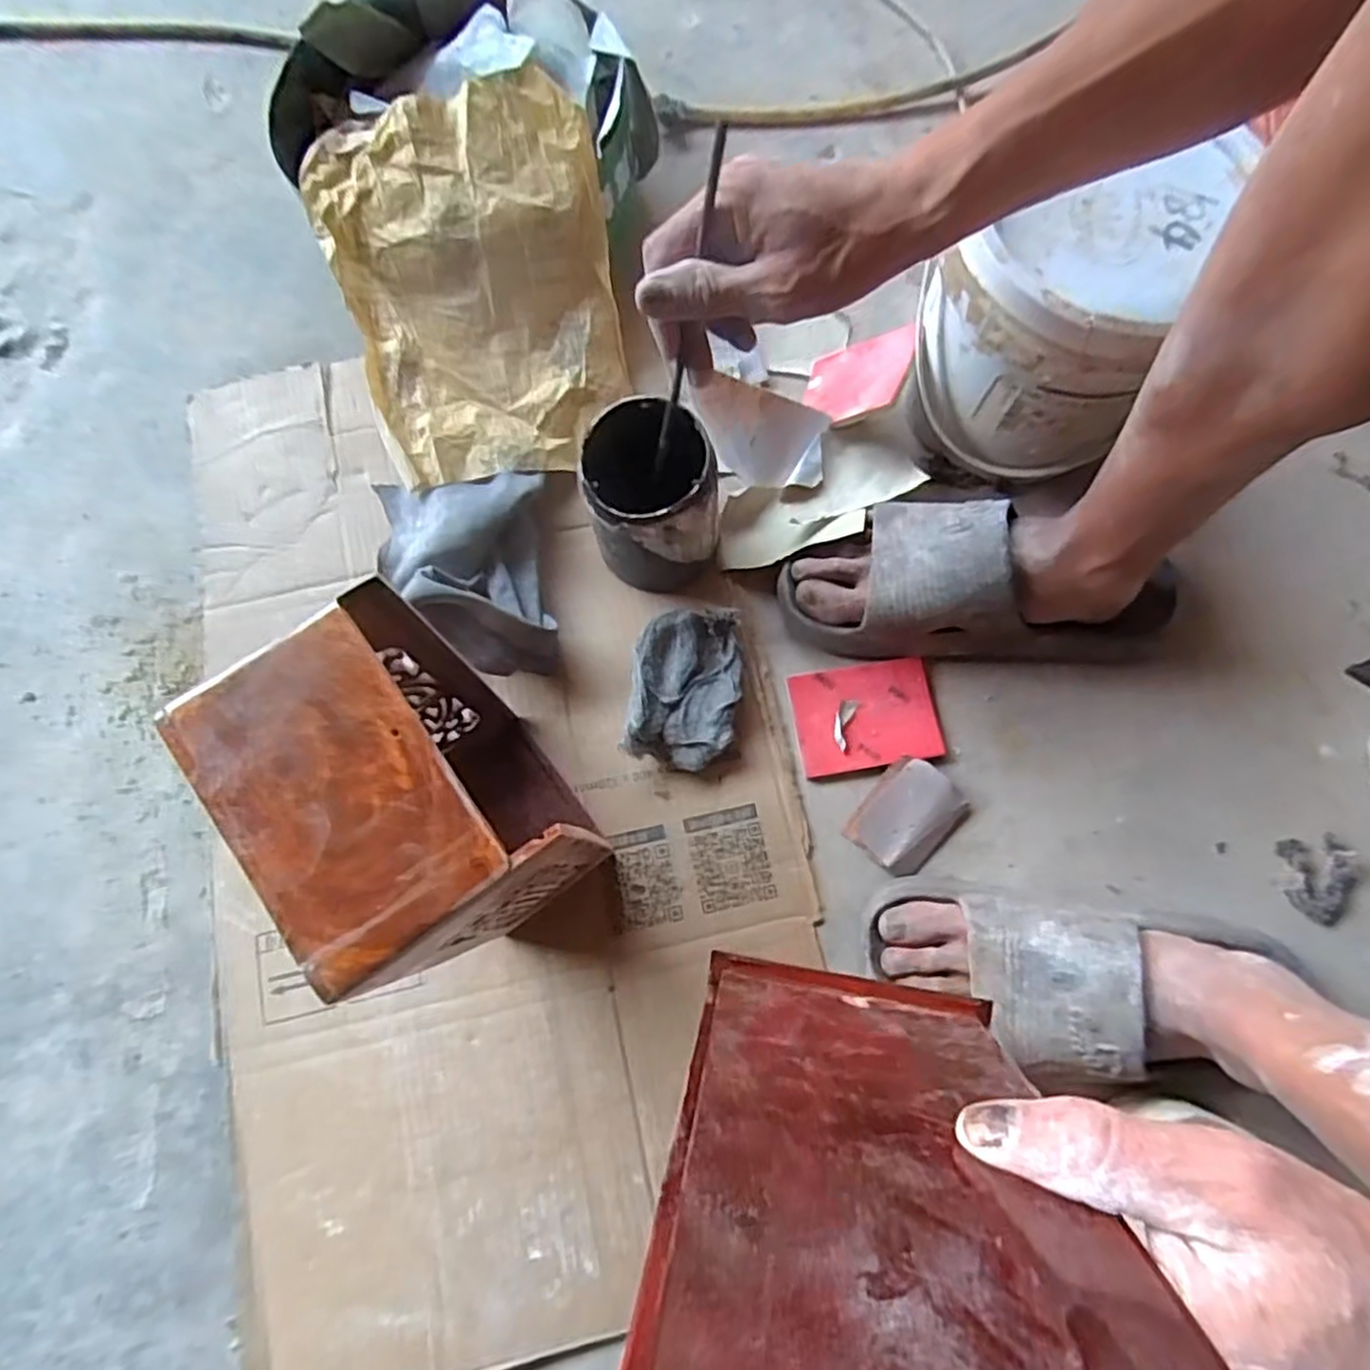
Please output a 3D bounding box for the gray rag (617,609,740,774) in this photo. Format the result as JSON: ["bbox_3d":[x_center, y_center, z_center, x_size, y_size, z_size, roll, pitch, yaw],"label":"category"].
[{"bbox_3d":[0.001,-0.001,0.526,0.072,0.036,0.115,8,75,3],"label":"gray rag"}]

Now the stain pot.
[{"bbox_3d":[-0.023,-0.126,0.512,0.083,0.133,0.084,0,75,1],"label":"stain pot"}]

